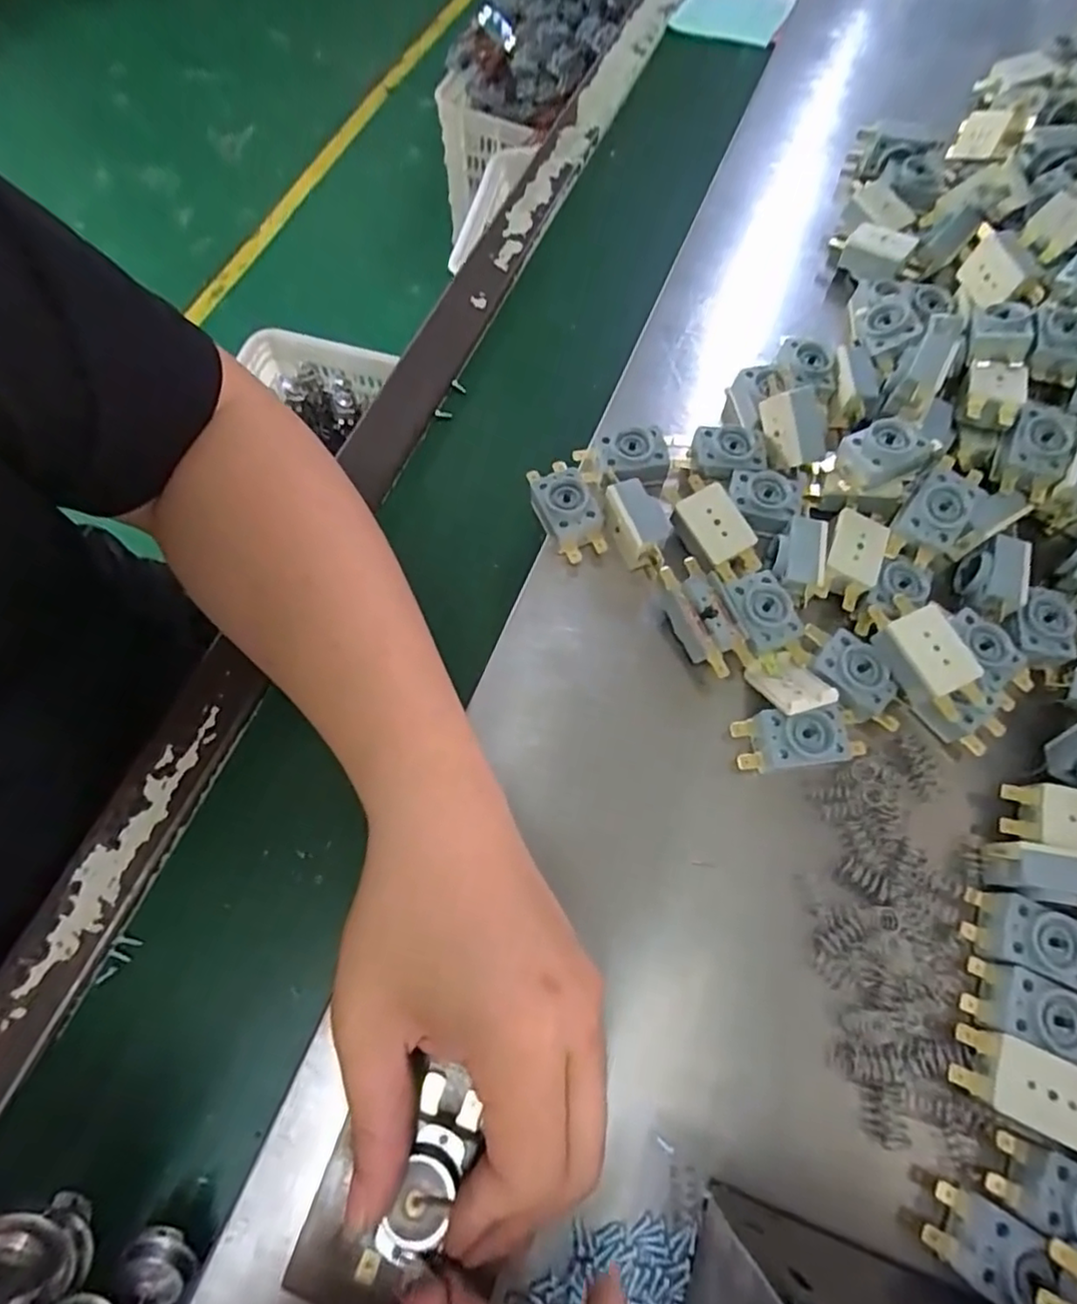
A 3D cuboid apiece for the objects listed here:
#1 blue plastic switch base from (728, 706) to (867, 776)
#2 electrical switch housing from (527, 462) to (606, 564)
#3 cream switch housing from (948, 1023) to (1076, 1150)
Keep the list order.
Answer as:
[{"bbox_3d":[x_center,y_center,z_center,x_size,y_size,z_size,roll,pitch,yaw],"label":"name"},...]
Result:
[{"bbox_3d":[0.117,0.040,0.286,0.055,0.017,0.026,-5,68,-3],"label":"blue plastic switch base"},{"bbox_3d":[0.014,-0.072,0.331,0.029,0.028,0.053,-17,69,-7],"label":"electrical switch housing"},{"bbox_3d":[0.187,0.164,0.238,0.055,0.015,0.027,22,69,8],"label":"cream switch housing"}]

